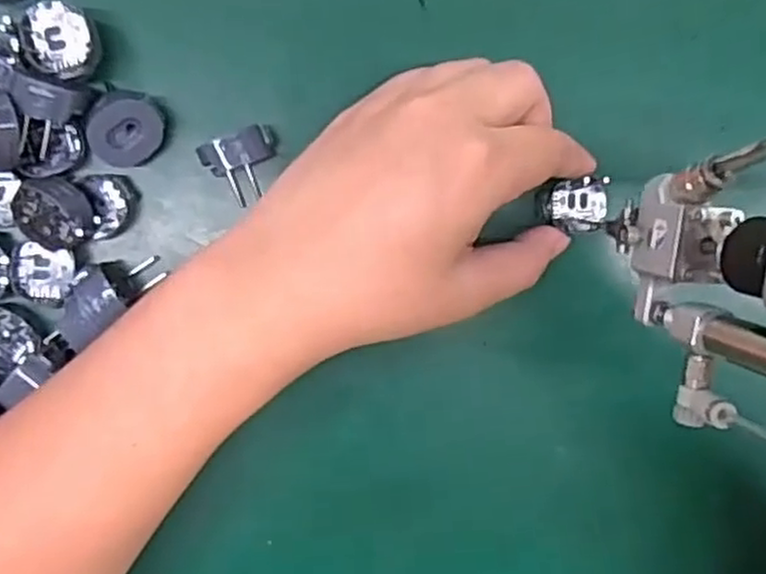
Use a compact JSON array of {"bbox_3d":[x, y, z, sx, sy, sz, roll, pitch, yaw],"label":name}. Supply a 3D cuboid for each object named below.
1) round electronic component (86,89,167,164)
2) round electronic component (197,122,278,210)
[{"bbox_3d":[-0.101,-0.063,0.289,0.028,0.013,0.028,20,98,-24],"label":"round electronic component"},{"bbox_3d":[-0.055,-0.049,0.295,0.029,0.021,0.025,-26,98,-2],"label":"round electronic component"}]

